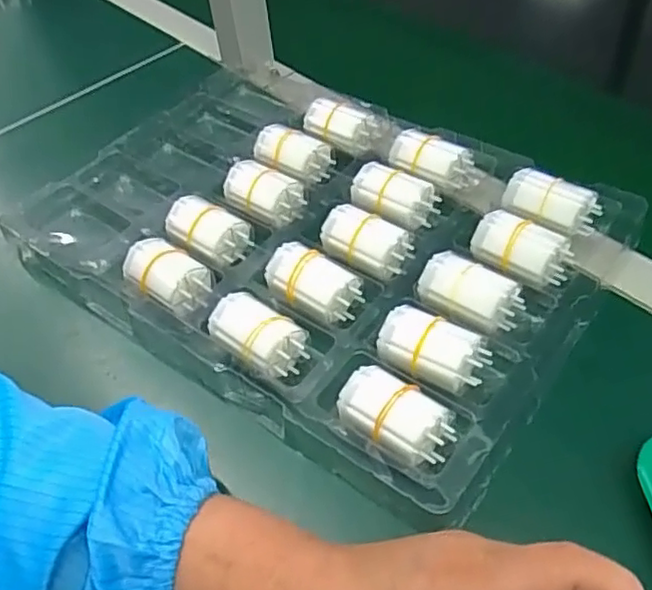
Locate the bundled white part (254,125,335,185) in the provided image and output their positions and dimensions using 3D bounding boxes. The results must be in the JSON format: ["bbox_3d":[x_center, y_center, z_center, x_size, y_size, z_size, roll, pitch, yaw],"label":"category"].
[{"bbox_3d":[-0.029,-0.115,0.530,0.062,0.030,0.034,20,54,21],"label":"bundled white part"}]

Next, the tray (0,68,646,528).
[{"bbox_3d":[-0.024,-0.060,0.492,0.429,0.052,0.286,27,57,26],"label":"tray"}]

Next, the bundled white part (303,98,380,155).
[{"bbox_3d":[0.009,-0.146,0.553,0.064,0.028,0.035,17,53,19],"label":"bundled white part"}]

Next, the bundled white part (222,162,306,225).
[{"bbox_3d":[-0.051,-0.075,0.508,0.067,0.041,0.042,32,58,28],"label":"bundled white part"}]

